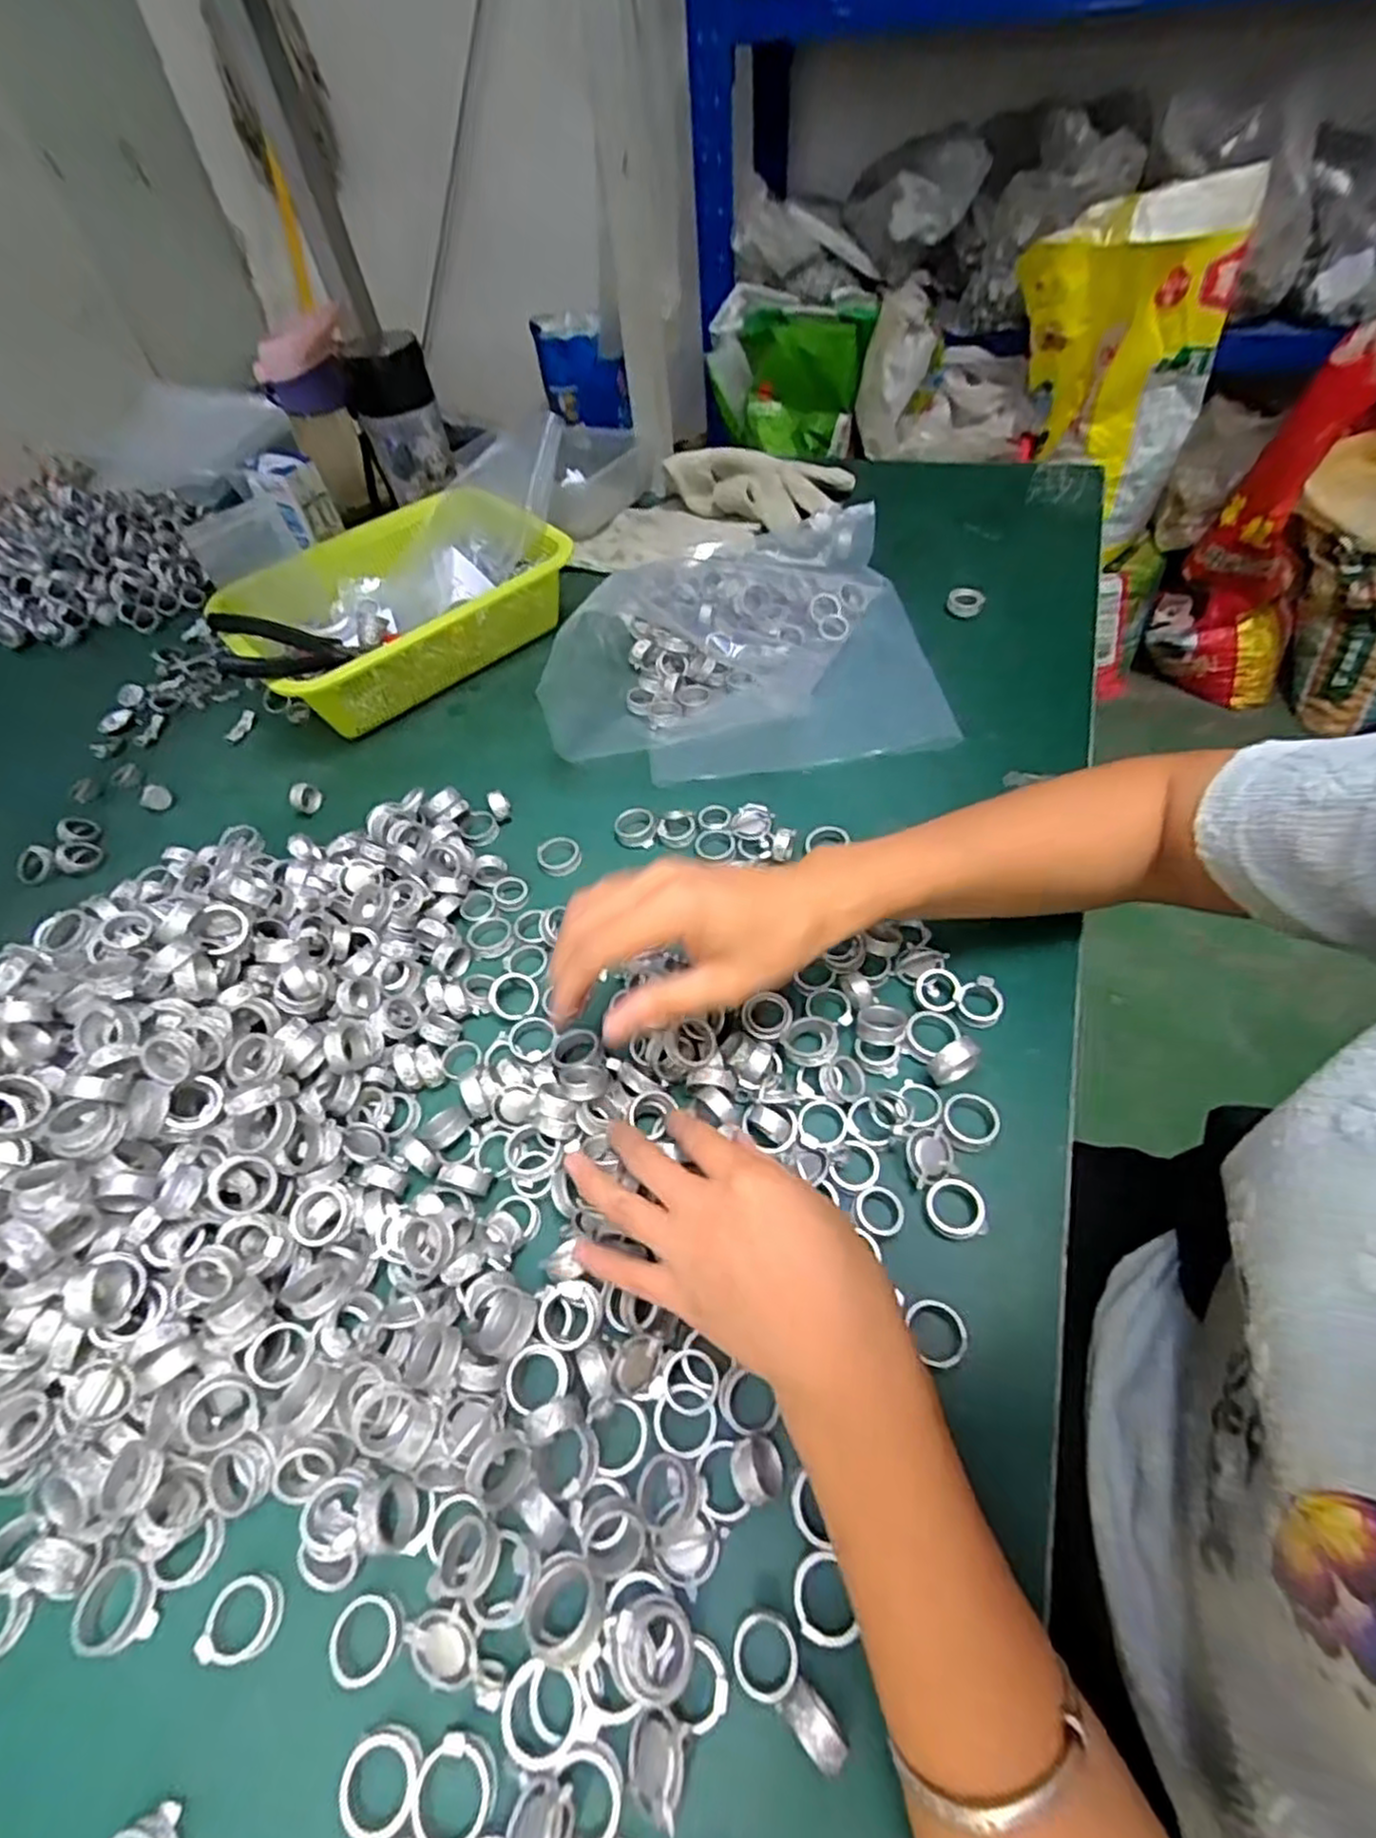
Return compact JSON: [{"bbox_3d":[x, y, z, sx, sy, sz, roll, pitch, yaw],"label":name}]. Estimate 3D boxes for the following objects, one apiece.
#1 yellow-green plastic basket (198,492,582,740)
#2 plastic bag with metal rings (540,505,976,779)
[{"bbox_3d":[-0.248,-0.271,0.640,0.278,0.075,0.212,-39,60,-22],"label":"yellow-green plastic basket"},{"bbox_3d":[0.040,-0.243,0.601,0.293,0.047,0.306,-5,53,1],"label":"plastic bag with metal rings"}]

